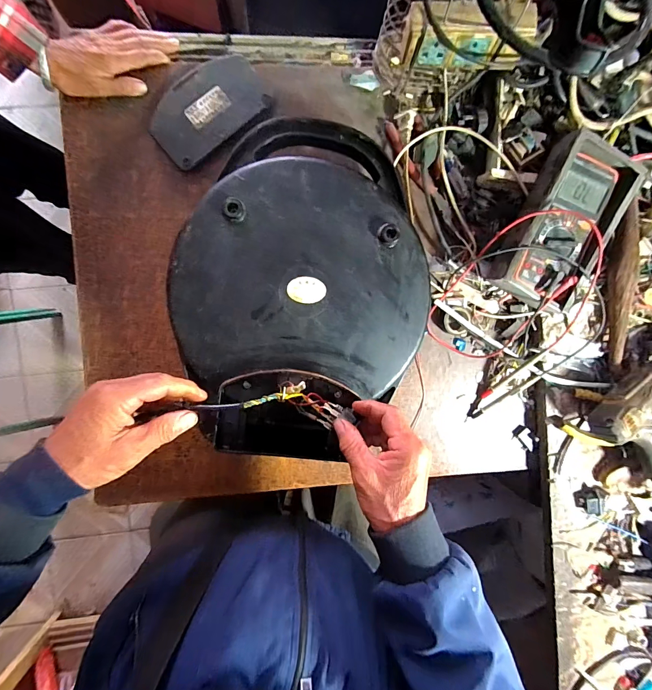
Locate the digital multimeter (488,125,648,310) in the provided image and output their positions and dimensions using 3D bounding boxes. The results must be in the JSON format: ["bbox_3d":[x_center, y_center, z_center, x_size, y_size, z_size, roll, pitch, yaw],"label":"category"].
[{"bbox_3d":[0.314,-0.160,0.473,0.121,0.049,0.218,25,91,-5],"label":"digital multimeter"}]

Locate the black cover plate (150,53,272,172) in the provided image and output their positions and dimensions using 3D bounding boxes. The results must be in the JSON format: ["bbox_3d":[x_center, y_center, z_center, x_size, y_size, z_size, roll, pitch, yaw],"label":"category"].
[{"bbox_3d":[-0.158,-0.312,0.469,0.153,0.010,0.100,-41,94,-1],"label":"black cover plate"}]

